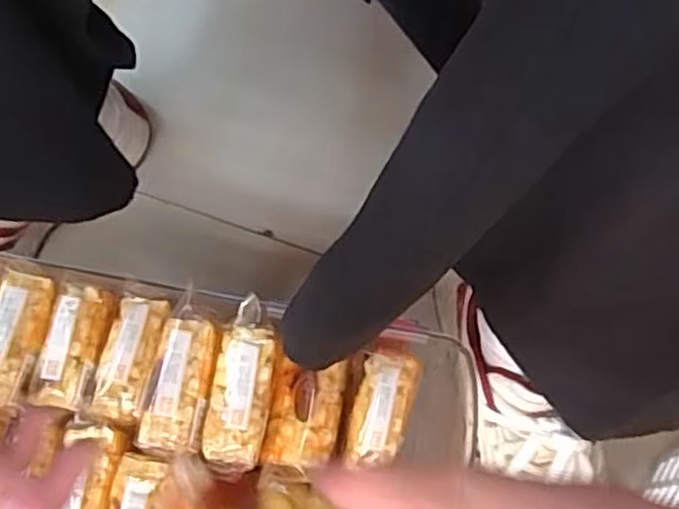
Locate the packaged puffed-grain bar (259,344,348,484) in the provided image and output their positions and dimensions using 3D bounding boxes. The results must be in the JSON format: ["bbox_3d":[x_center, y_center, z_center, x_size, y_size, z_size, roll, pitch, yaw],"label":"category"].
[{"bbox_3d":[-0.022,0.096,0.414,0.044,0.021,0.074,8,72,1],"label":"packaged puffed-grain bar"}]

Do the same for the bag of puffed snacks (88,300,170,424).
[{"bbox_3d":[-0.124,0.061,0.418,0.031,0.012,0.074,8,72,1],"label":"bag of puffed snacks"}]

